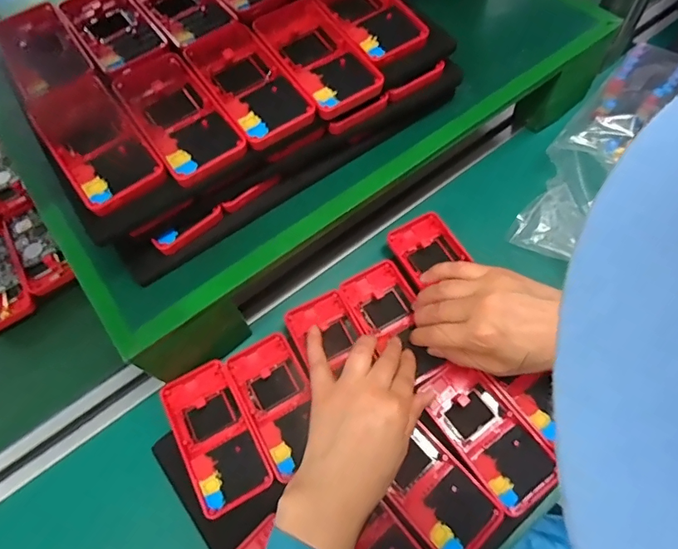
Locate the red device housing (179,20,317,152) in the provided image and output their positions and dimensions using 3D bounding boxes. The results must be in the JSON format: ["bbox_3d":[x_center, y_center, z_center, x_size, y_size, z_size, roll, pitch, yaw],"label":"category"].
[{"bbox_3d":[-0.076,-0.159,0.383,0.062,0.018,0.124,-32,64,-14],"label":"red device housing"}]

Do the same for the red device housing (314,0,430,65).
[{"bbox_3d":[0.022,-0.236,0.412,0.063,0.023,0.119,-30,63,-12],"label":"red device housing"}]

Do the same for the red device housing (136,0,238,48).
[{"bbox_3d":[-0.148,-0.250,0.439,0.060,0.022,0.134,-33,64,-14],"label":"red device housing"}]

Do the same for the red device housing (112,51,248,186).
[{"bbox_3d":[-0.133,-0.131,0.372,0.063,0.019,0.133,-33,64,-14],"label":"red device housing"}]

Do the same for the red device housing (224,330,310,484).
[{"bbox_3d":[-0.054,0.112,0.415,0.062,0.014,0.119,-27,63,-11],"label":"red device housing"}]

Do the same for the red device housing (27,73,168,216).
[{"bbox_3d":[-0.188,-0.102,0.360,0.062,0.014,0.127,-38,72,-8],"label":"red device housing"}]

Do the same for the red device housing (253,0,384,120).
[{"bbox_3d":[-0.024,-0.193,0.396,0.065,0.021,0.138,-31,63,-13],"label":"red device housing"}]

